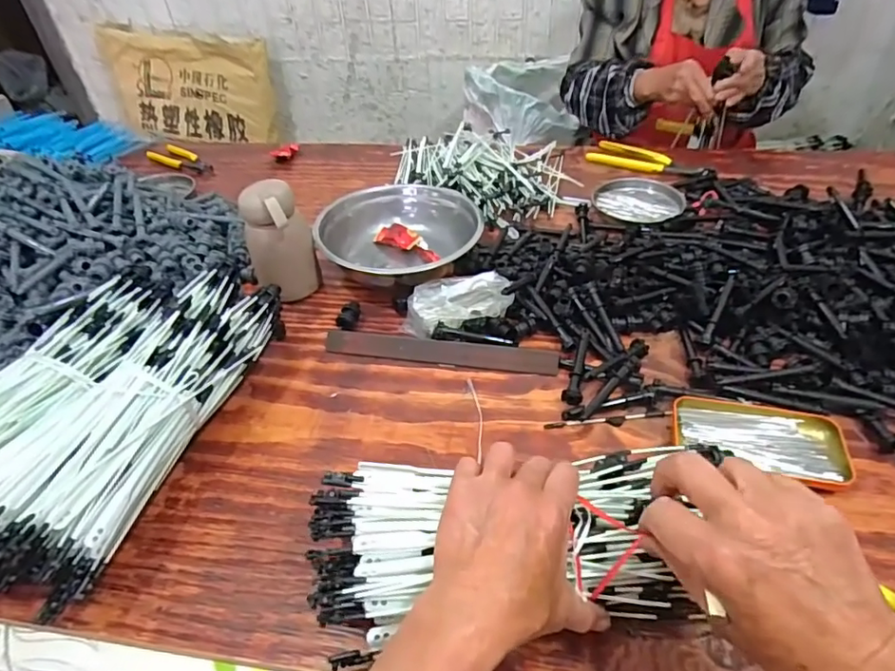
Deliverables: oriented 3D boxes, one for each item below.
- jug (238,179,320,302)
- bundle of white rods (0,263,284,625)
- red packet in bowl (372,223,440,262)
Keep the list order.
[{"bbox_3d":[-0.213,-0.115,0.694,0.081,0.147,0.069,-19,44,-16],"label":"jug"},{"bbox_3d":[-0.322,0.063,0.512,0.205,0.112,0.323,9,44,13],"label":"bundle of white rods"},{"bbox_3d":[-0.057,-0.135,0.776,0.111,0.023,0.038,26,50,29],"label":"red packet in bowl"}]

